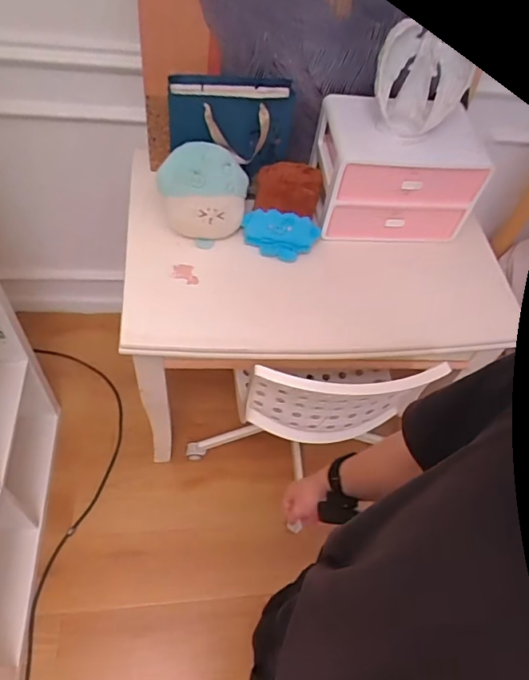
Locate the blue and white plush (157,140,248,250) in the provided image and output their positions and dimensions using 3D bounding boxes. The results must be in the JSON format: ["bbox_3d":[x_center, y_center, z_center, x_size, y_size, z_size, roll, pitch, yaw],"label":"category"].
[{"bbox_3d":[-0.137,-0.323,1.122,0.193,0.178,0.137,0,56,-5],"label":"blue and white plush"}]

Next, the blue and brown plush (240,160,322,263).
[{"bbox_3d":[0.047,-0.306,1.176,0.177,0.136,0.172,9,55,1],"label":"blue and brown plush"}]

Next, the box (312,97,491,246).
[{"bbox_3d":[0.314,-0.411,1.183,0.362,0.257,0.248,-4,56,-8],"label":"box"}]

